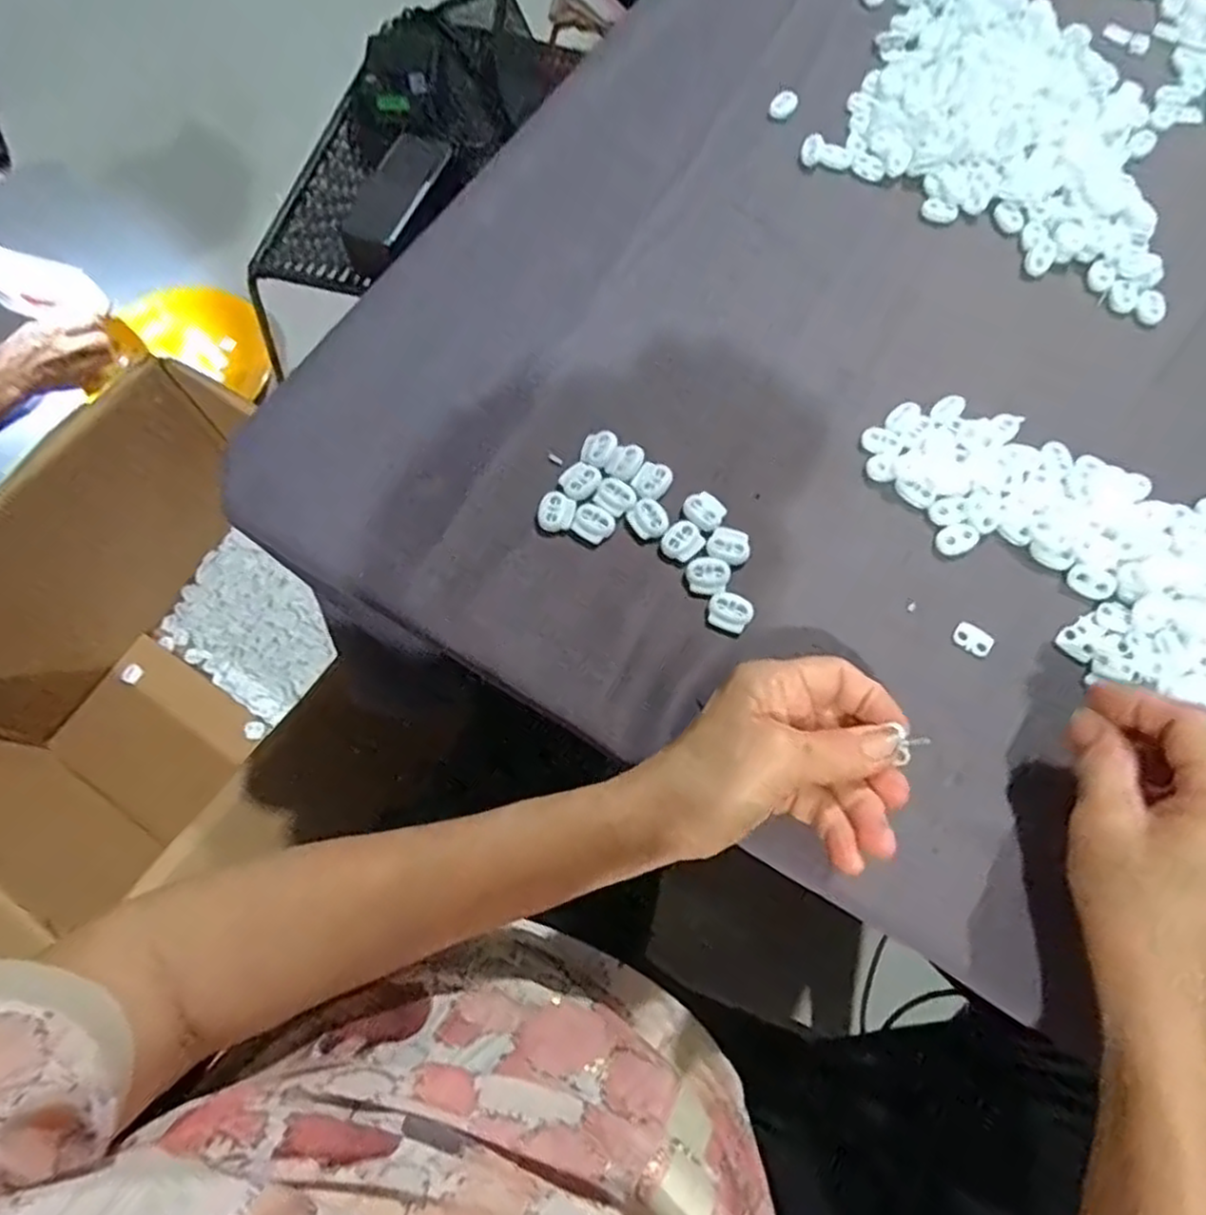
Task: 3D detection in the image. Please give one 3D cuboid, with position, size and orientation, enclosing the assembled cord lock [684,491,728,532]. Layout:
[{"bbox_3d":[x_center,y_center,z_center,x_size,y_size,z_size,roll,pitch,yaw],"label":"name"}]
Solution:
[{"bbox_3d":[0.054,-0.051,0.391,0.019,0.004,0.022,-41,74,-15],"label":"assembled cord lock"}]

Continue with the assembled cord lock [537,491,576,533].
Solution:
[{"bbox_3d":[-0.024,-0.050,0.392,0.018,0.004,0.022,12,69,4],"label":"assembled cord lock"}]

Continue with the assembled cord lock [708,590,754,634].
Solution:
[{"bbox_3d":[0.064,0.002,0.376,0.021,0.004,0.019,30,71,11],"label":"assembled cord lock"}]

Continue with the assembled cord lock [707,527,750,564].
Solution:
[{"bbox_3d":[0.066,-0.032,0.388,0.021,0.004,0.020,14,69,5],"label":"assembled cord lock"}]

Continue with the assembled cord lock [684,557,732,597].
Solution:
[{"bbox_3d":[0.053,-0.016,0.382,0.022,0.004,0.020,0,68,0],"label":"assembled cord lock"}]

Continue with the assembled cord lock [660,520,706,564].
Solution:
[{"bbox_3d":[0.042,-0.035,0.388,0.020,0.004,0.022,37,73,13],"label":"assembled cord lock"}]

